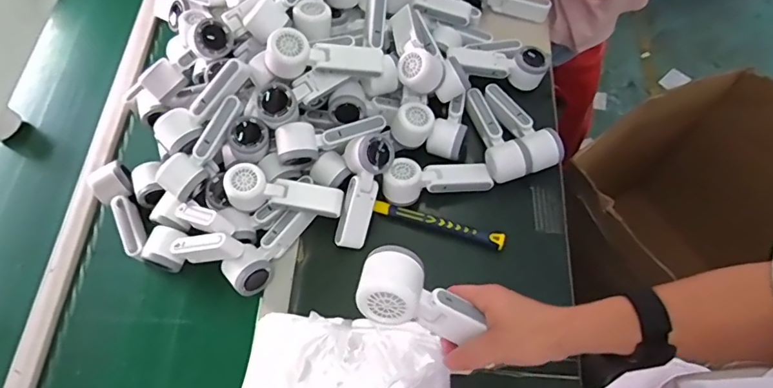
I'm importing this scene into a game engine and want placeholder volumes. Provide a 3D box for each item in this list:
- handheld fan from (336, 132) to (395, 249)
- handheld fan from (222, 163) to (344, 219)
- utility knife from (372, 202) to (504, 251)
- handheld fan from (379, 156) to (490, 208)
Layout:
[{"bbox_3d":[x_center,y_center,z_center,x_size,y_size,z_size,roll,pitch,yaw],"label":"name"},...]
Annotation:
[{"bbox_3d":[-0.036,-0.006,0.733,0.063,0.072,0.172,14,94,10],"label":"handheld fan"},{"bbox_3d":[-0.150,0.001,0.726,0.169,0.047,0.057,11,65,-6],"label":"handheld fan"},{"bbox_3d":[0.077,0.044,0.746,0.199,0.013,0.022,16,67,11],"label":"utility knife"},{"bbox_3d":[0.077,-0.025,0.754,0.168,0.050,0.061,-7,65,0],"label":"handheld fan"}]

